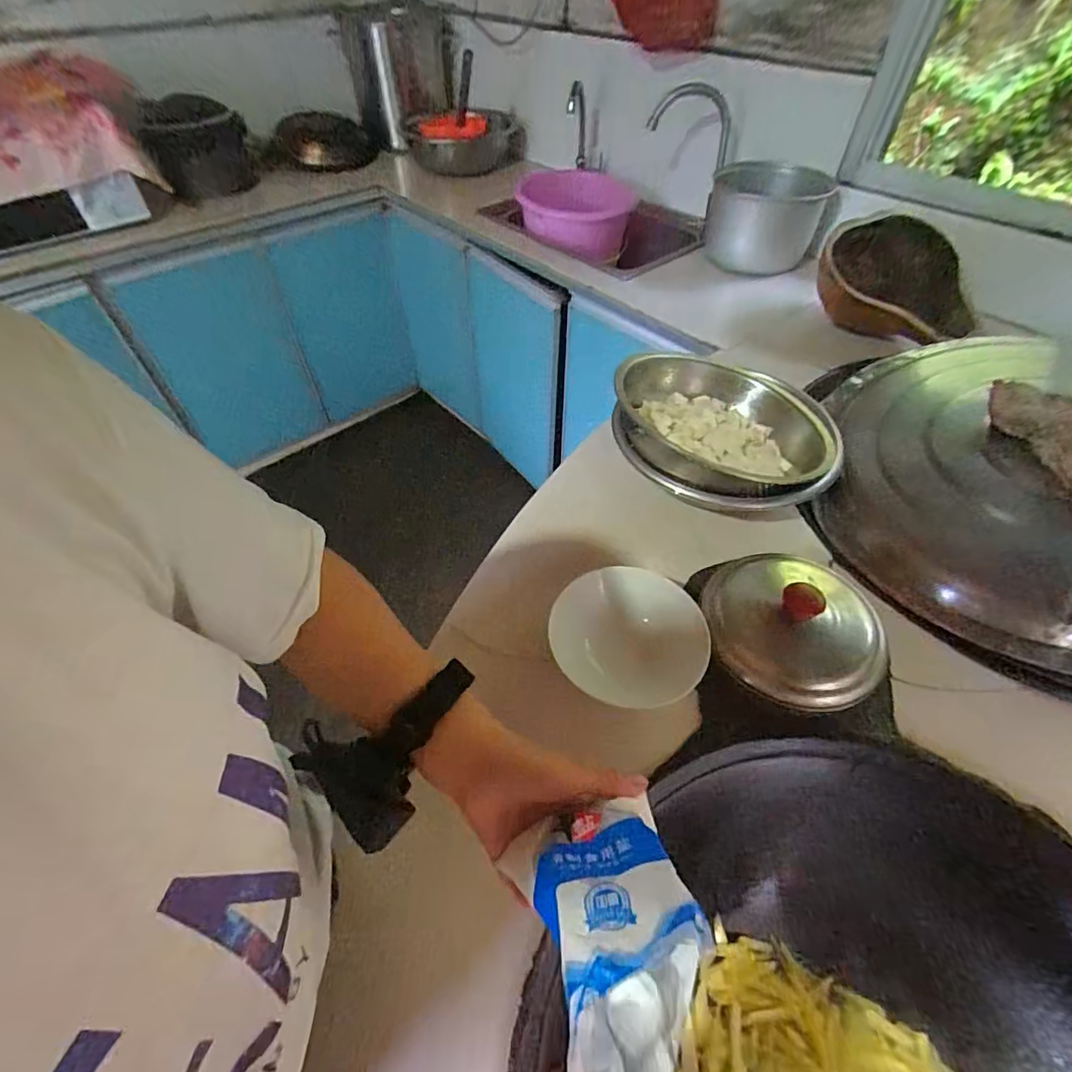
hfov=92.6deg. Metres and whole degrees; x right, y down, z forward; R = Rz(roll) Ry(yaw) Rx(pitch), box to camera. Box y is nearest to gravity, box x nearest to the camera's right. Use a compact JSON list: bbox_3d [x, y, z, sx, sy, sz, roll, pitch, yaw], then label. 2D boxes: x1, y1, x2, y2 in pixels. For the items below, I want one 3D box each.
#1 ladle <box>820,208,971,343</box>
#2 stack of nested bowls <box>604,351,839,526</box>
[{"bbox_3d":[0.623,-0.439,0.877,0.246,0.161,0.094,36,59,26],"label":"ladle"},{"bbox_3d":[0.242,-0.134,0.673,0.238,0.095,0.274,-37,59,-26],"label":"stack of nested bowls"}]

